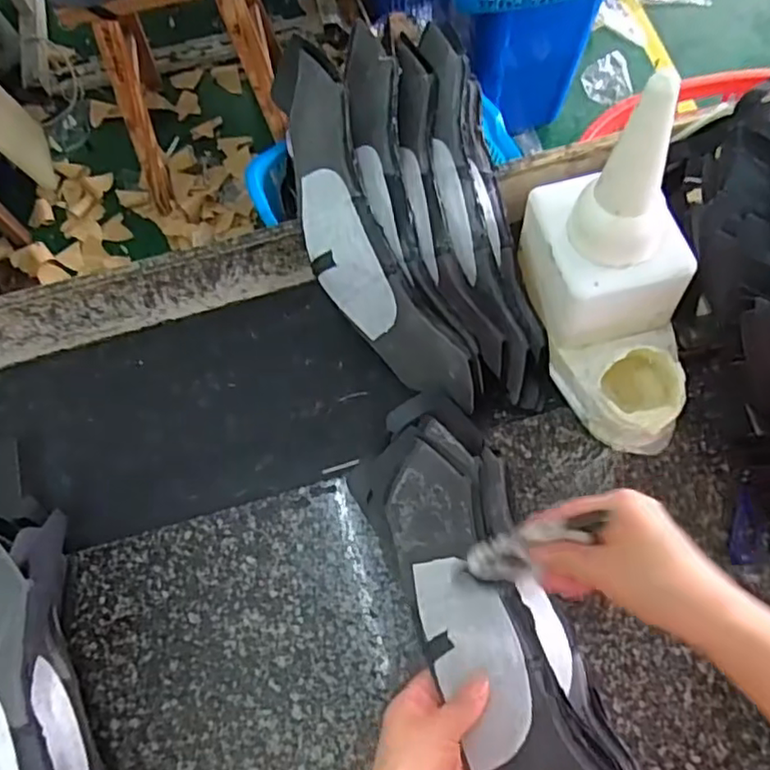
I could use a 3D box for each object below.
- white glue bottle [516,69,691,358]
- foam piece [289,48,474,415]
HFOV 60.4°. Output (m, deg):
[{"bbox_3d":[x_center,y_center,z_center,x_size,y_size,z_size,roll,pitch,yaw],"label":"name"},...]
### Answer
[{"bbox_3d":[0.177,-0.123,0.501,0.102,0.205,0.123,-16,71,-3],"label":"white glue bottle"},{"bbox_3d":[-0.022,-0.118,0.560,0.083,0.068,0.326,-25,95,-6],"label":"foam piece"}]

